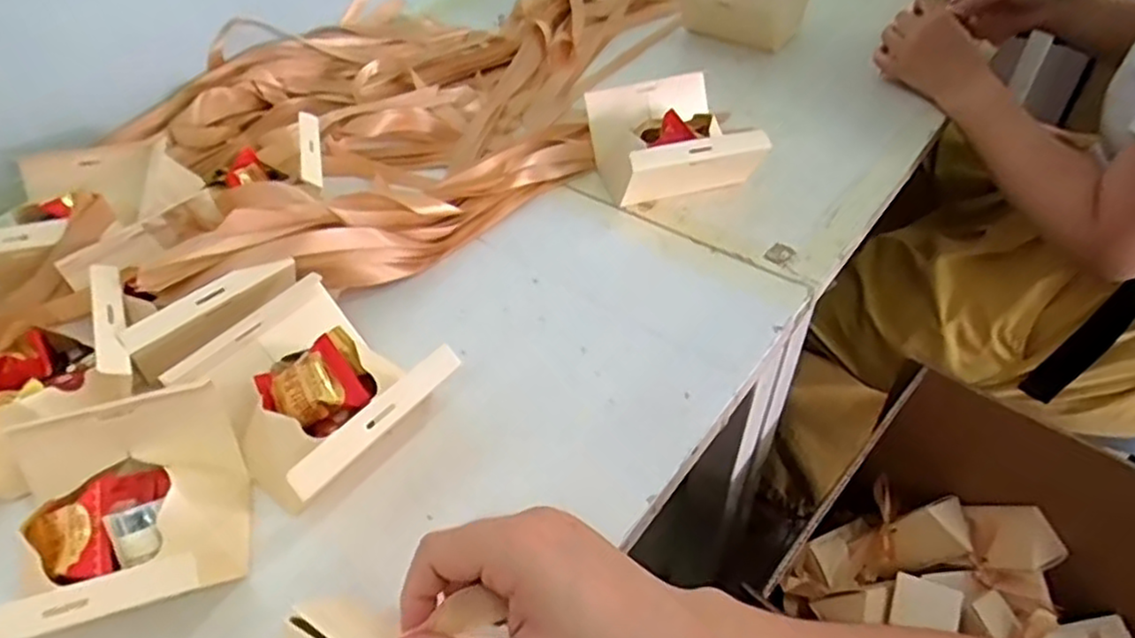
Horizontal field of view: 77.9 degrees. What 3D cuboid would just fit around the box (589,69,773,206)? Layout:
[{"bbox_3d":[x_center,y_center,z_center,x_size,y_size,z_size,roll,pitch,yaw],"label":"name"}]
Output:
[{"bbox_3d":[0.095,-0.169,0.663,0.131,0.067,0.150,-14,47,-11],"label":"box"}]

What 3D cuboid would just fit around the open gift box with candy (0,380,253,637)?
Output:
[{"bbox_3d":[-0.267,0.116,0.415,0.127,0.060,0.152,-14,47,-10],"label":"open gift box with candy"}]

